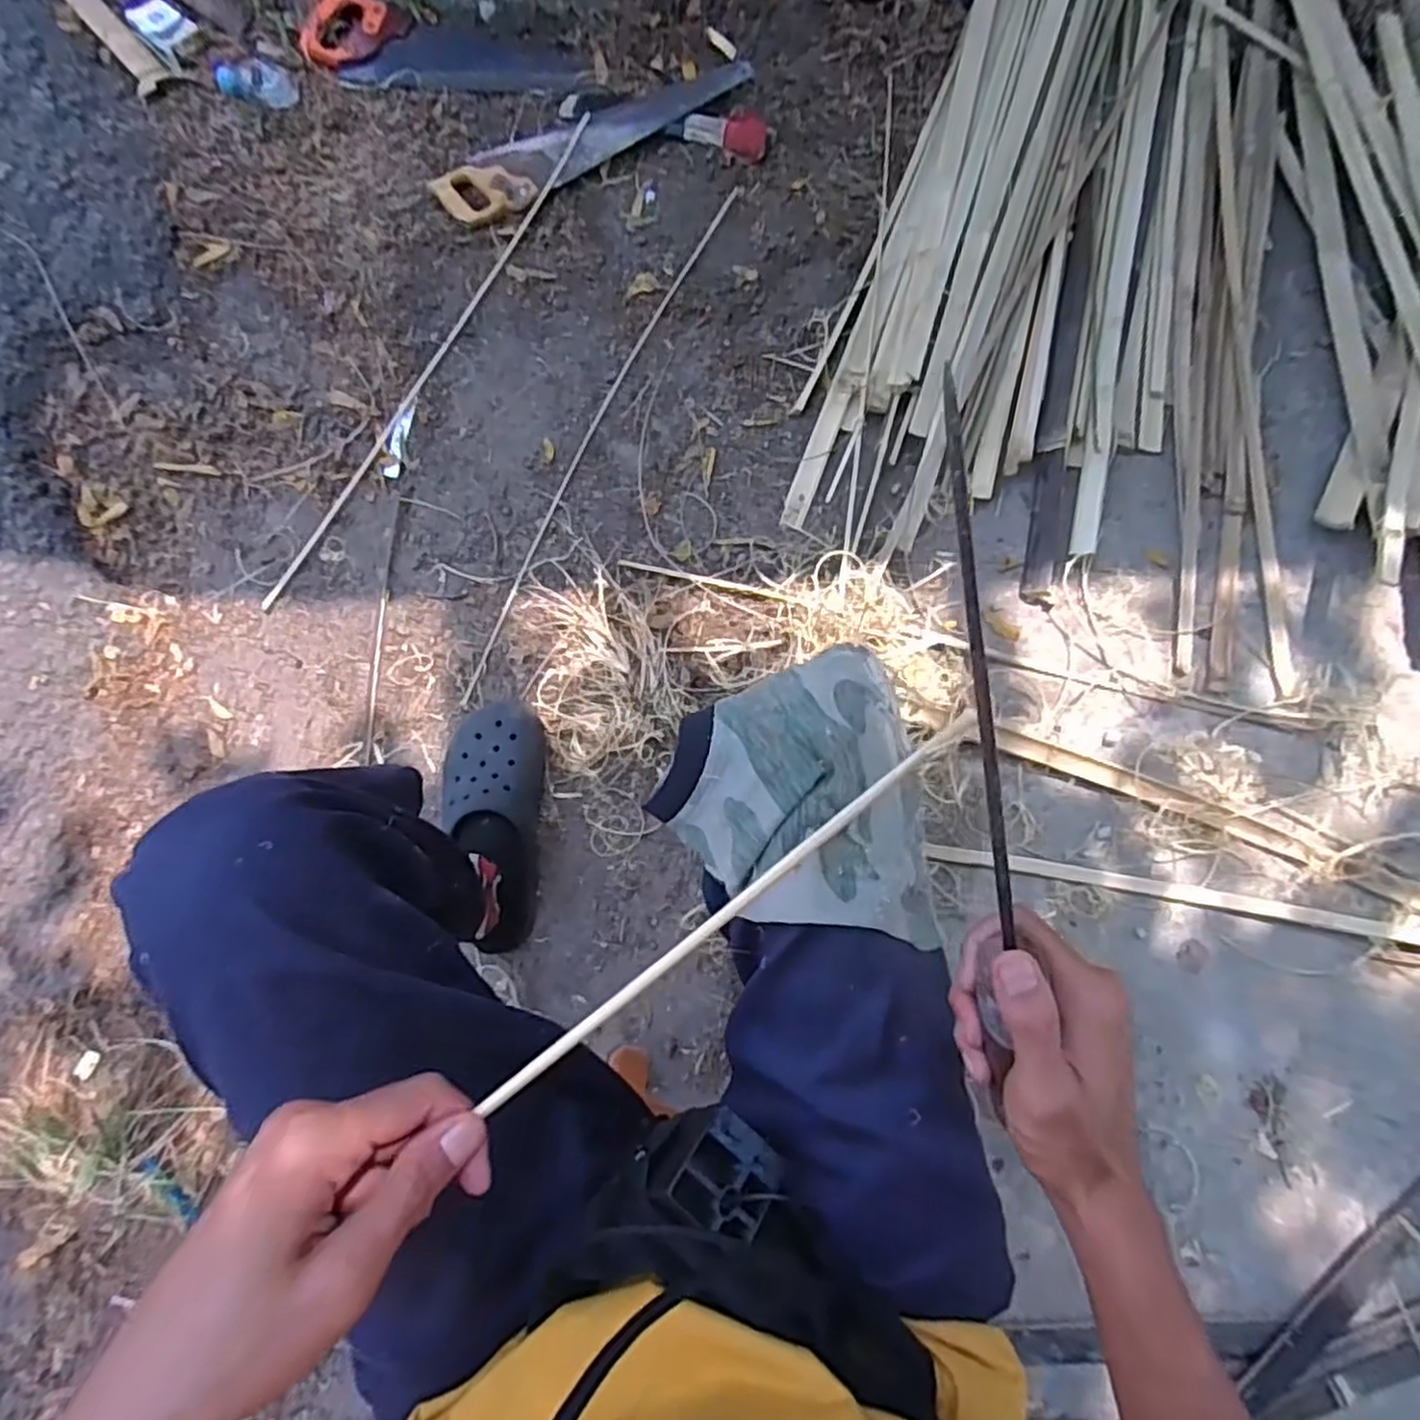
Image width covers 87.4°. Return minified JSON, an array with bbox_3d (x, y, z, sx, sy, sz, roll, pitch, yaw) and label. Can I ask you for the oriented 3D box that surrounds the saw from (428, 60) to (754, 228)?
[{"bbox_3d":[-0.173,-0.874,1.142,0.518,0.034,0.122,-23,77,-5],"label":"saw"}]

